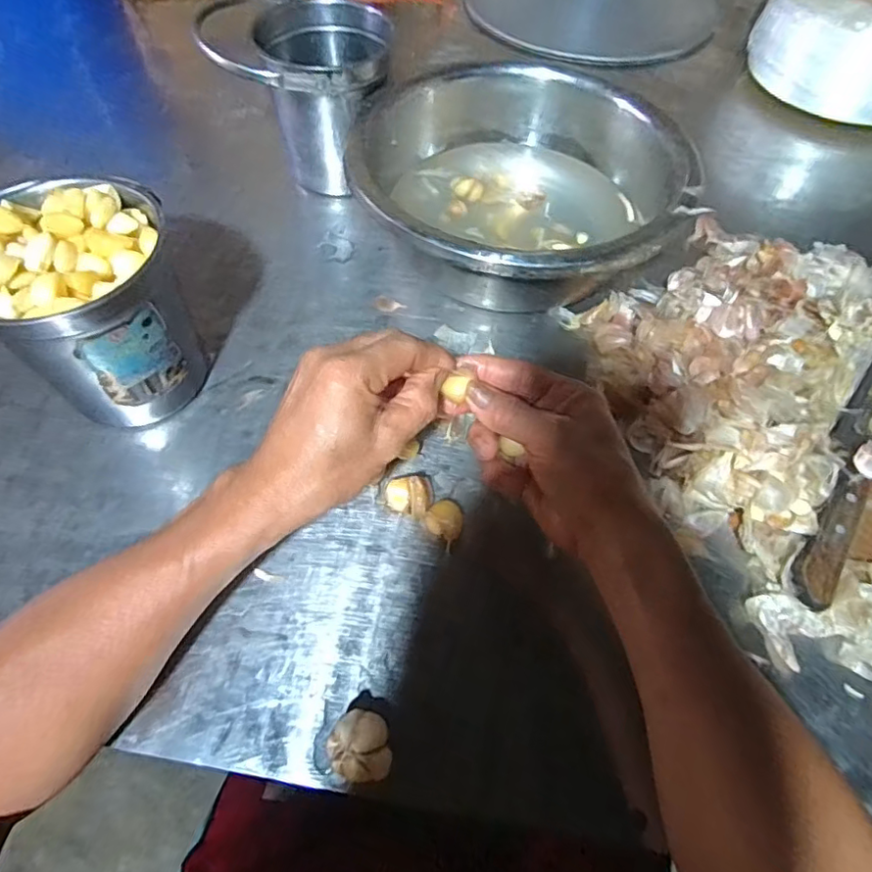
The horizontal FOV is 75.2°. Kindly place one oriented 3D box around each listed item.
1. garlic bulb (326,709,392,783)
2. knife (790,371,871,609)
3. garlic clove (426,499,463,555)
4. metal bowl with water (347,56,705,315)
[{"bbox_3d":[-0.042,0.172,0.315,0.030,0.036,0.034,-8,58,-6],"label":"garlic bulb"},{"bbox_3d":[0.335,-0.012,0.436,0.034,0.019,0.337,32,62,17],"label":"knife"},{"bbox_3d":[0.007,0.061,0.400,0.028,0.013,0.028,1,58,-1],"label":"garlic clove"},{"bbox_3d":[0.071,-0.212,0.515,0.259,0.106,0.285,-26,62,-16],"label":"metal bowl with water"}]

